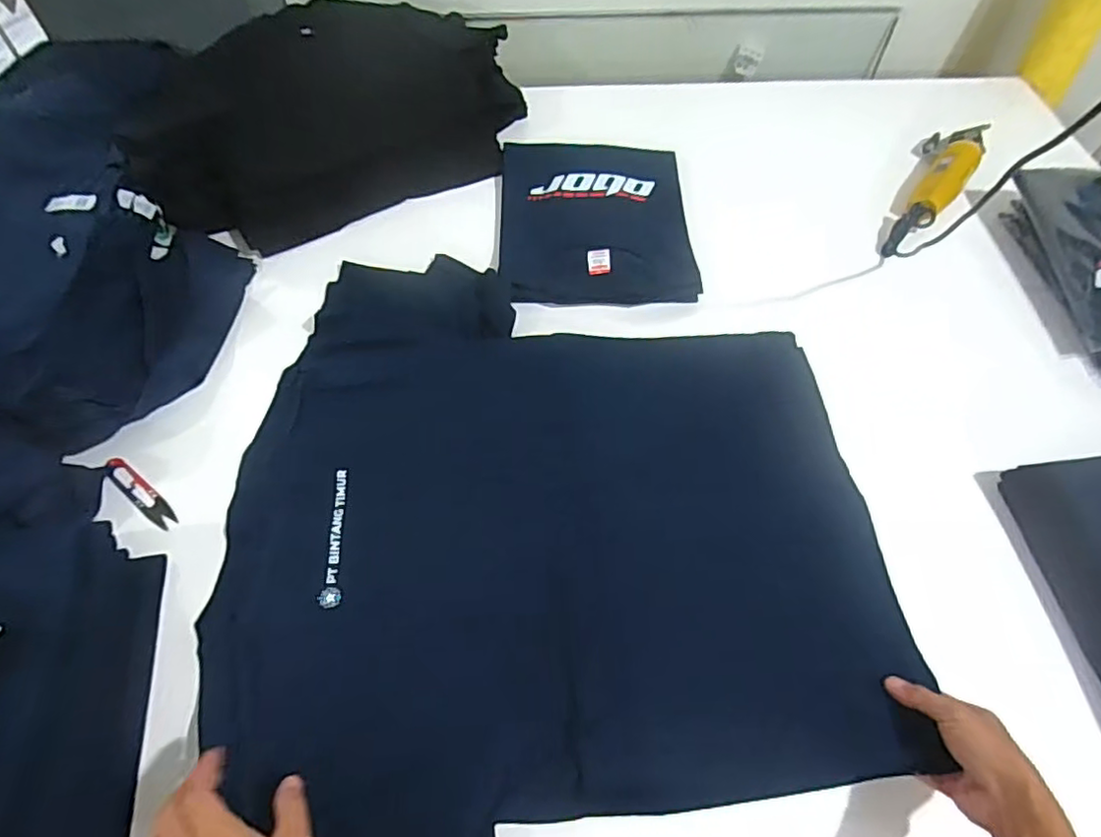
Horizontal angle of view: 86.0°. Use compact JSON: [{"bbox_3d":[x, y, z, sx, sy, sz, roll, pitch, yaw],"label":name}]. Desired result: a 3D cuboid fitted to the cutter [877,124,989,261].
[{"bbox_3d":[0.620,-0.378,0.958,0.085,0.074,0.341,33,63,16],"label":"cutter"}]

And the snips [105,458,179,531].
[{"bbox_3d":[-0.470,0.084,0.677,0.115,0.008,0.026,34,63,16],"label":"snips"}]

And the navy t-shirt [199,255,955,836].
[{"bbox_3d":[0.021,0.115,0.675,0.670,0.059,0.724,-4,64,-4],"label":"navy t-shirt"}]

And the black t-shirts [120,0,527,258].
[{"bbox_3d":[-0.333,-0.478,0.929,0.588,0.182,0.280,-27,64,-17],"label":"black t-shirts"}]

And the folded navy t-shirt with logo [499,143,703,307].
[{"bbox_3d":[0.068,-0.304,0.898,0.279,0.029,0.321,0,59,-2],"label":"folded navy t-shirt with logo"}]

